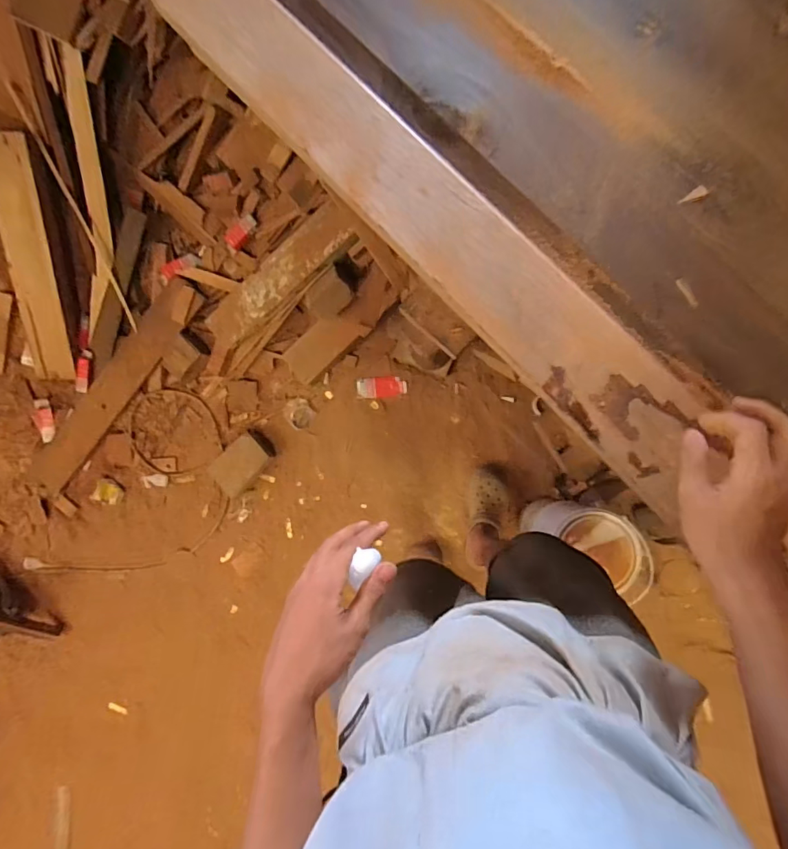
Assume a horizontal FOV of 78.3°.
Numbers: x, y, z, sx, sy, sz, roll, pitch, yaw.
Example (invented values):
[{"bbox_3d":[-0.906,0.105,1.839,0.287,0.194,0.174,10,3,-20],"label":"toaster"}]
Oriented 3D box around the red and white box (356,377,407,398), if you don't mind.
[{"bbox_3d":[-0.035,-0.110,1.428,0.145,0.018,0.060,0,86,5],"label":"red and white box"}]

